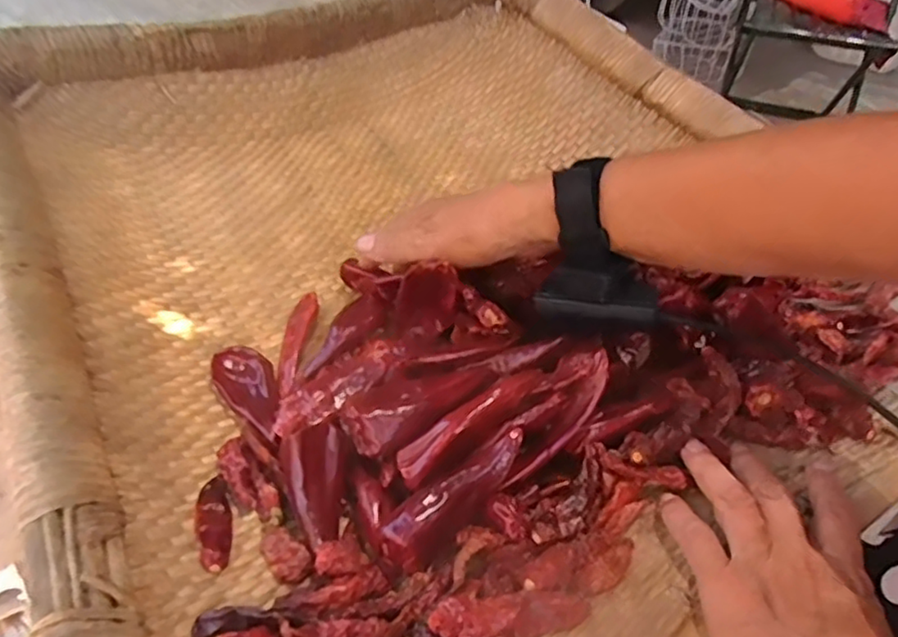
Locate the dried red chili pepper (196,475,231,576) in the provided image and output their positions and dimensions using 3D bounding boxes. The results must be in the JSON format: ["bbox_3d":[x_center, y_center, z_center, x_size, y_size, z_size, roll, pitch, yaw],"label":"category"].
[{"bbox_3d":[-0.120,0.103,0.329,0.015,0.016,0.056,-13,47,-16],"label":"dried red chili pepper"}]

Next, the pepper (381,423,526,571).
[{"bbox_3d":[0.004,0.088,0.322,0.082,0.027,0.023,-33,55,-31],"label":"pepper"}]

